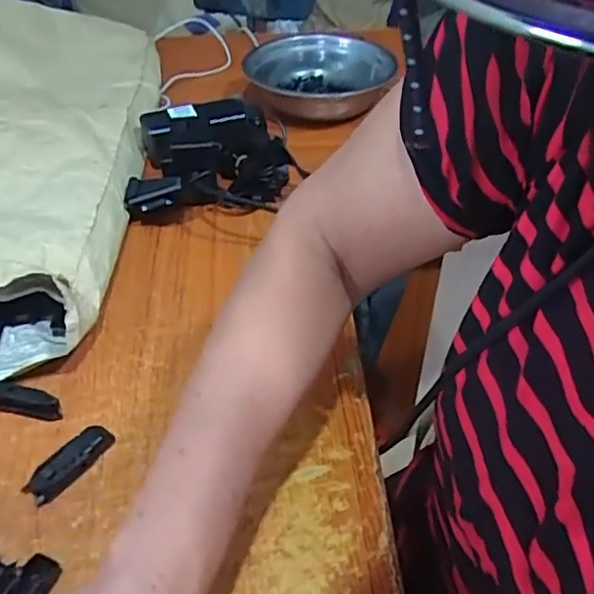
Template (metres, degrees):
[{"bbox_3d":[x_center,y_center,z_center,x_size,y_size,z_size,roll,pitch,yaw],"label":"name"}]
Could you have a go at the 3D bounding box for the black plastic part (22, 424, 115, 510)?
[{"bbox_3d":[-0.163,0.118,0.451,0.024,0.017,0.066,28,48,27],"label":"black plastic part"}]

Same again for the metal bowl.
[{"bbox_3d":[0.028,-0.309,0.879,0.195,0.065,0.195,0,42,0],"label":"metal bowl"}]

